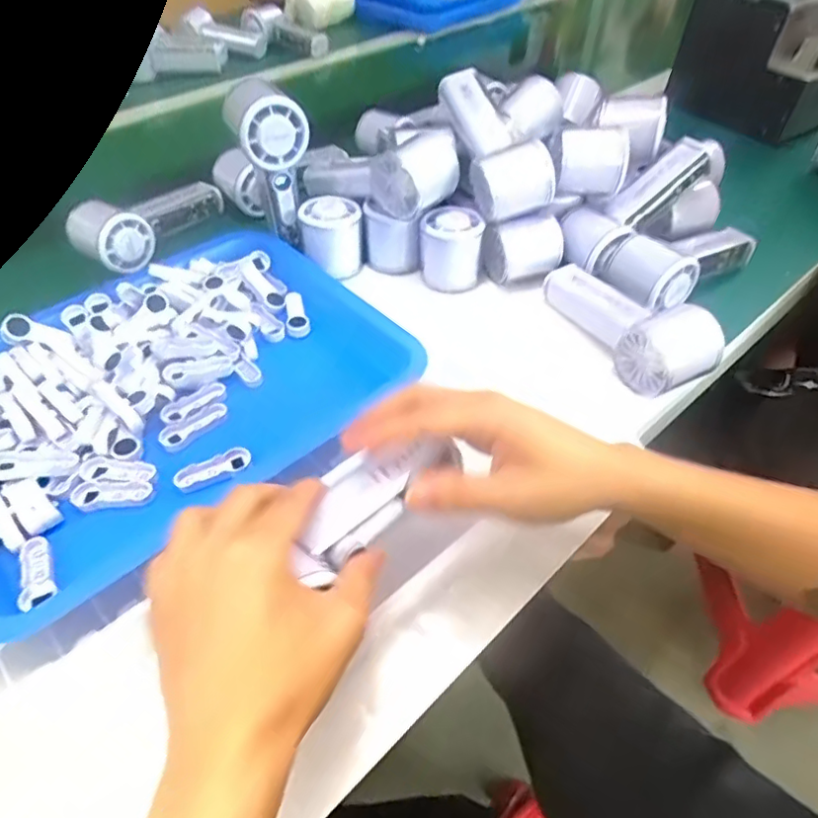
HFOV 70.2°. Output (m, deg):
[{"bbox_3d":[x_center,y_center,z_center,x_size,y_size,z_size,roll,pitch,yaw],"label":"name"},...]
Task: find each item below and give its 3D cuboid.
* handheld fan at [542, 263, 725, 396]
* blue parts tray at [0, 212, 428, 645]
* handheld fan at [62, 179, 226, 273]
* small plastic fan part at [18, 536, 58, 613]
[{"bbox_3d":[0.178,-0.077,0.469,0.065,0.048,0.147,-20,51,-16],"label":"handheld fan"},{"bbox_3d":[-0.188,-0.025,0.433,0.320,0.043,0.250,-35,56,-26],"label":"blue parts tray"},{"bbox_3d":[-0.253,-0.192,0.559,0.043,0.061,0.161,23,52,20],"label":"handheld fan"},{"bbox_3d":[-0.221,0.096,0.342,0.019,0.005,0.044,-24,52,-19],"label":"small plastic fan part"}]

